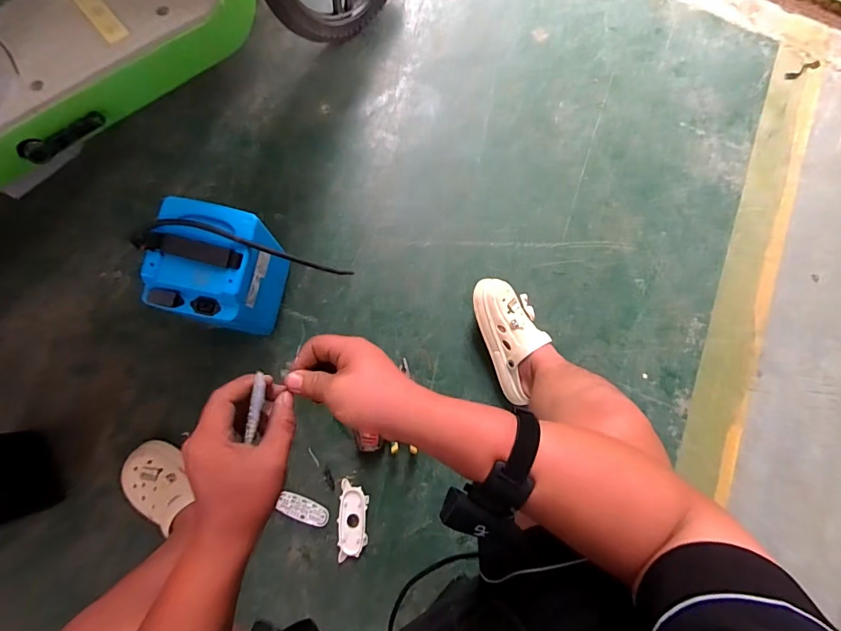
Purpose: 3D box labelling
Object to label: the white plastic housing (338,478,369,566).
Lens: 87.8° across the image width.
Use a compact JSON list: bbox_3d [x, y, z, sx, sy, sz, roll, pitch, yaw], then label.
[{"bbox_3d":[-0.136,0.414,0.884,0.058,0.012,0.146,3,81,-4],"label":"white plastic housing"}]

